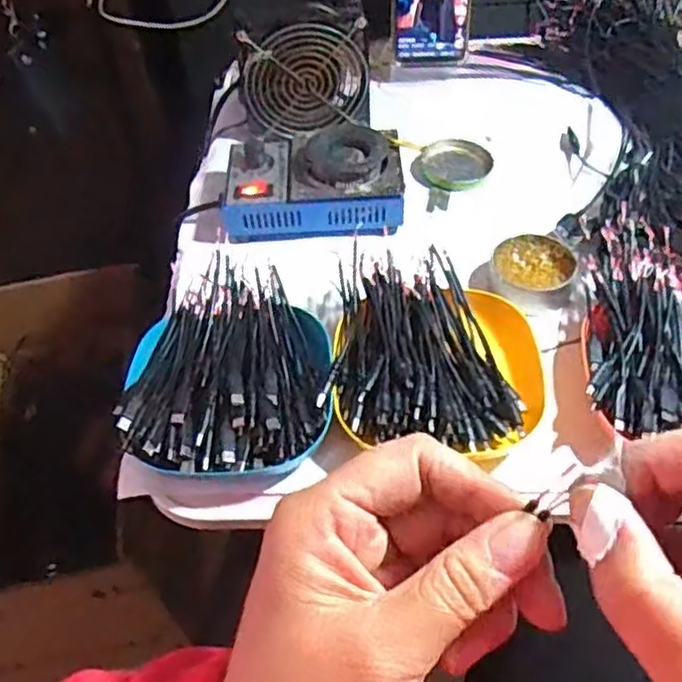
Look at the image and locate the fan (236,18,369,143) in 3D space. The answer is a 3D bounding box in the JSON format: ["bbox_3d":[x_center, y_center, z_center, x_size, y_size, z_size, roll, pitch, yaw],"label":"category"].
[{"bbox_3d":[-0.033,-0.245,0.660,0.110,0.098,0.032,-2,44,3],"label":"fan"}]

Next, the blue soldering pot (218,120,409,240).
[{"bbox_3d":[-0.023,-0.135,0.611,0.151,0.063,0.099,-1,51,3],"label":"blue soldering pot"}]

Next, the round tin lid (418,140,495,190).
[{"bbox_3d":[0.107,-0.165,0.663,0.059,0.017,0.060,-2,51,3],"label":"round tin lid"}]

